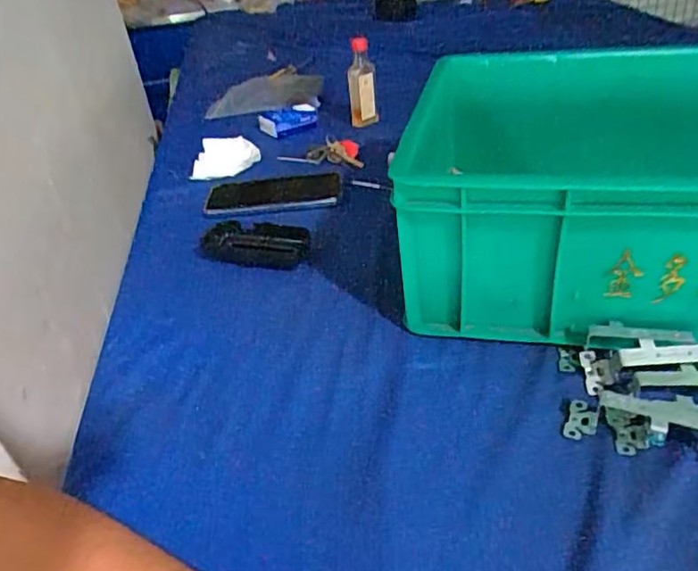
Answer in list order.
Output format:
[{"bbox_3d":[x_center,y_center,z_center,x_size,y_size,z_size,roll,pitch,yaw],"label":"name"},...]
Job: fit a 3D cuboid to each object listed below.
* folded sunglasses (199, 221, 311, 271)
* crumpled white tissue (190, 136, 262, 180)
[{"bbox_3d":[-0.101,-0.043,0.623,0.120,0.027,0.049,10,39,24],"label":"folded sunglasses"},{"bbox_3d":[-0.166,-0.170,0.796,0.089,0.051,0.037,-5,35,2],"label":"crumpled white tissue"}]

